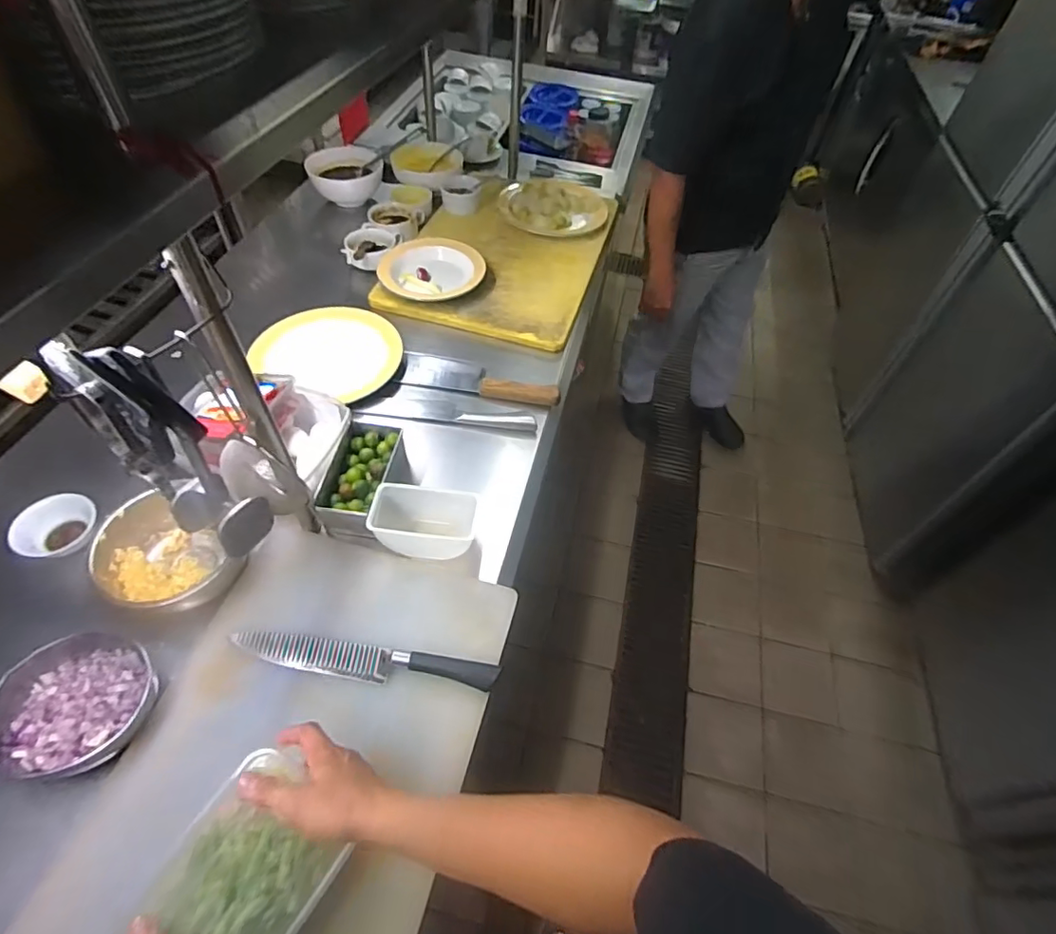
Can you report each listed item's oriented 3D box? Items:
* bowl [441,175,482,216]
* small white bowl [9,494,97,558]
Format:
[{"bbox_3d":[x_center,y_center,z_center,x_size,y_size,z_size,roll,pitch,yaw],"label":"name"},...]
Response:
[{"bbox_3d":[-0.154,-0.634,1.258,0.092,0.040,0.097,-3,52,-6],"label":"bowl"},{"bbox_3d":[-0.607,0.081,0.696,0.075,0.053,0.076,2,52,-3],"label":"small white bowl"}]

